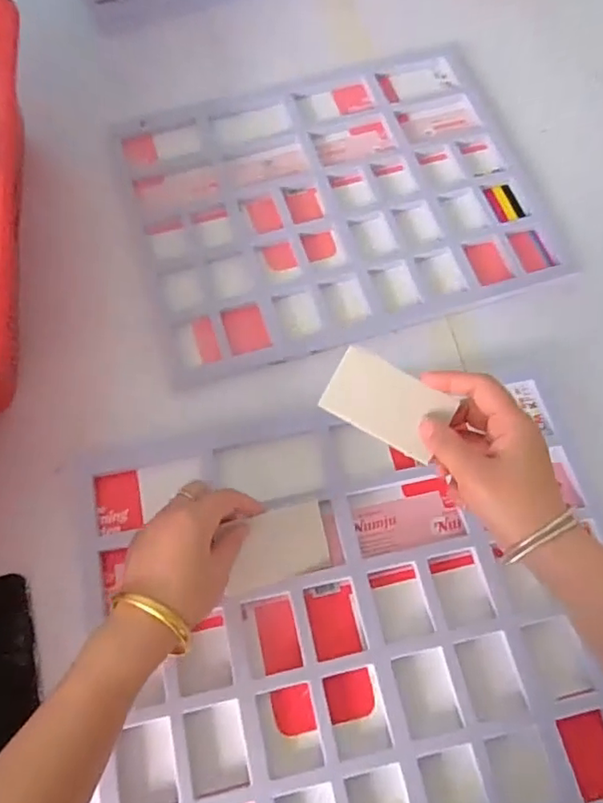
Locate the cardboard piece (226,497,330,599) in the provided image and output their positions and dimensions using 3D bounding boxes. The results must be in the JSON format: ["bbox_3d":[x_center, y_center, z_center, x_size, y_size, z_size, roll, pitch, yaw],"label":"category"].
[{"bbox_3d":[-0.021,0.116,0.468,0.084,0.004,0.055,-15,85,-13],"label":"cardboard piece"}]

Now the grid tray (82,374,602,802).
[{"bbox_3d":[0.047,0.170,0.460,0.399,0.029,0.347,-9,67,-6],"label":"grid tray"}]

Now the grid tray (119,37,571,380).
[{"bbox_3d":[0.035,-0.225,0.633,0.422,0.013,0.346,-16,67,-7],"label":"grid tray"}]

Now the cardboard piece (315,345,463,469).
[{"bbox_3d":[0.061,0.002,0.415,0.086,0.004,0.050,28,92,6],"label":"cardboard piece"}]

